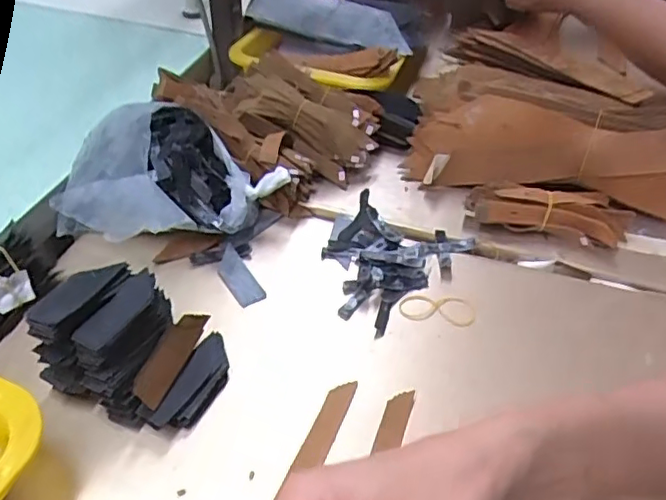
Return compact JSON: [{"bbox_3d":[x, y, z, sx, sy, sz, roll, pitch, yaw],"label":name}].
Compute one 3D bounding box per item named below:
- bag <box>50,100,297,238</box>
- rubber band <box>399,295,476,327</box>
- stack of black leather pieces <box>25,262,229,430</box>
[{"bbox_3d":[-0.137,-0.065,0.520,0.189,0.087,0.107,7,42,3],"label":"bag"},{"bbox_3d":[0.083,0.046,0.475,0.060,0.004,0.030,6,42,2],"label":"rubber band"},{"bbox_3d":[-0.130,0.063,0.399,0.109,0.064,0.083,11,42,7],"label":"stack of black leather pieces"}]

